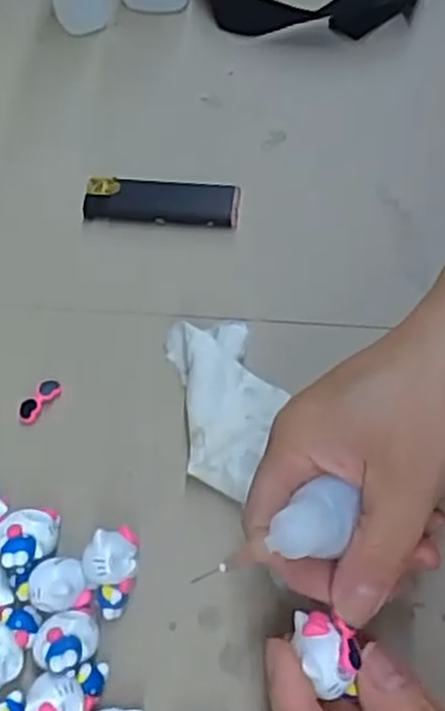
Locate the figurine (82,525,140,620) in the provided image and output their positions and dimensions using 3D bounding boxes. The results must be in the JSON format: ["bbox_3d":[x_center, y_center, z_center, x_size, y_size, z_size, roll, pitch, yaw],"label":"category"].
[{"bbox_3d":[-0.046,0.087,0.307,0.020,0.026,0.034,8,64,7],"label":"figurine"}]

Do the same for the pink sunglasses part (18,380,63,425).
[{"bbox_3d":[-0.086,0.021,0.351,0.010,0.005,0.023,37,71,19],"label":"pink sunglasses part"}]

